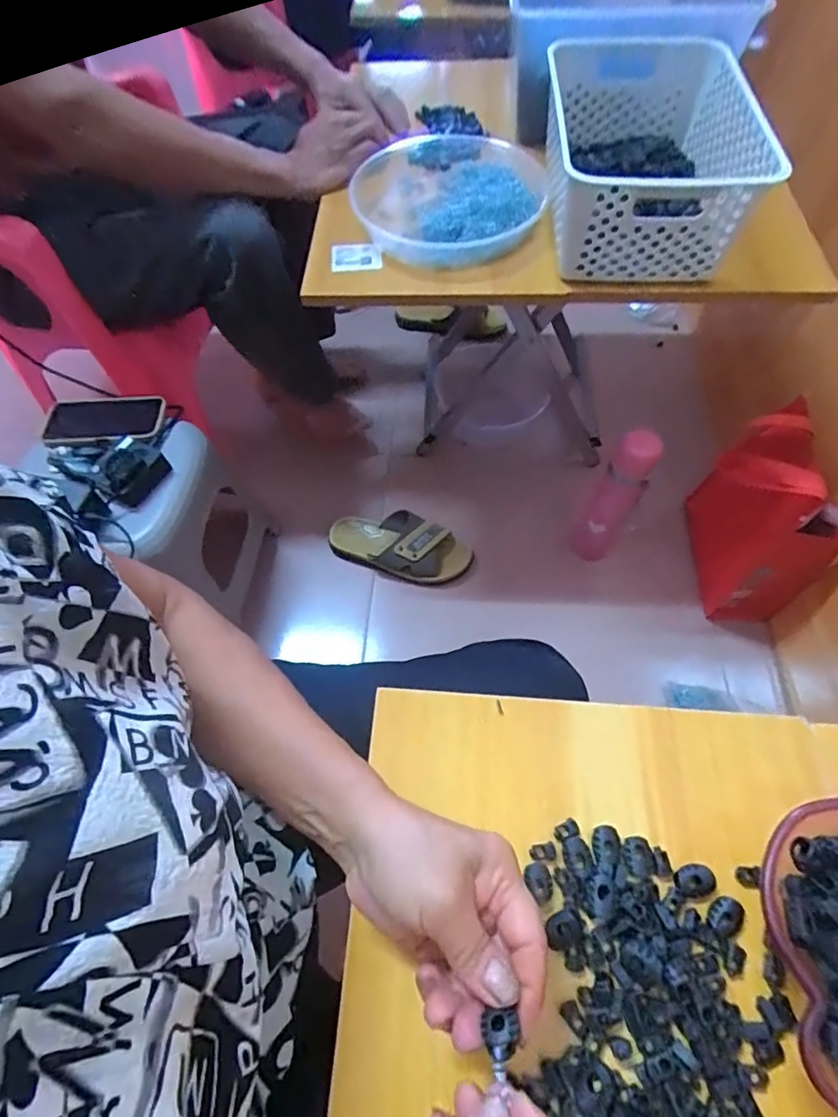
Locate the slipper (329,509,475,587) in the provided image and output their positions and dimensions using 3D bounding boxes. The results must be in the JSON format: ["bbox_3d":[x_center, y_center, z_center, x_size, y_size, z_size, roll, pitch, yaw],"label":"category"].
[{"bbox_3d":[-0.036,-0.027,0.988,0.262,0.068,0.103,15,62,10],"label":"slipper"}]

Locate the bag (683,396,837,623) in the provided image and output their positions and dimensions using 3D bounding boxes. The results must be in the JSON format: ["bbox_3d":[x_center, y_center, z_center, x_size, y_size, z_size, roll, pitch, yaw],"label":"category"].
[{"bbox_3d":[0.500,-0.038,0.817,0.096,0.306,0.215,-29,63,-14],"label":"bag"}]

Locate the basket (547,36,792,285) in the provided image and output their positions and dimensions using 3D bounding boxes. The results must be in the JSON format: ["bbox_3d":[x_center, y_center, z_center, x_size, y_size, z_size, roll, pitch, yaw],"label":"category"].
[{"bbox_3d":[0.242,-0.434,0.586,0.197,0.119,0.275,2,60,3],"label":"basket"}]

